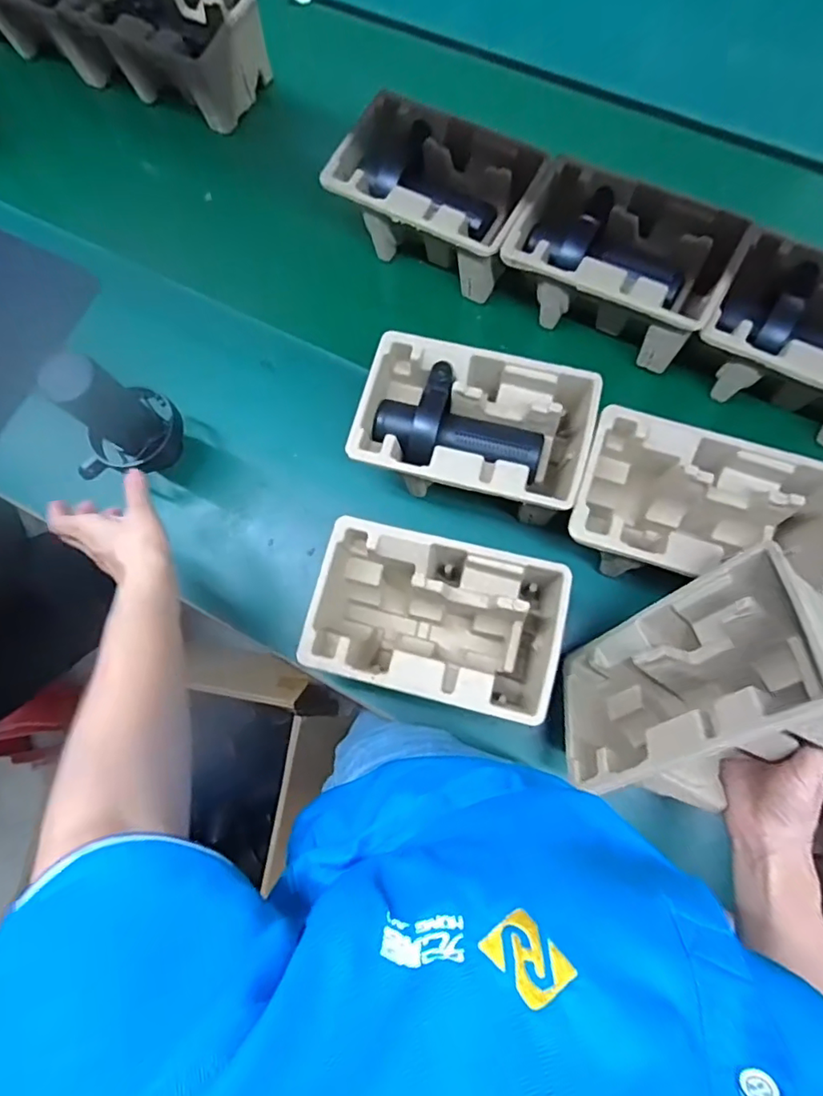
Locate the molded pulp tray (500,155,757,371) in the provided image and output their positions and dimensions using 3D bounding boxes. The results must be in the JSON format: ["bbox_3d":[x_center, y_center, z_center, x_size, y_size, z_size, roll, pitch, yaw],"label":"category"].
[{"bbox_3d":[0.226,-0.314,0.631,0.231,0.101,0.140,27,81,9],"label":"molded pulp tray"}]

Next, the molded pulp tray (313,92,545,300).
[{"bbox_3d":[0.028,-0.410,0.664,0.228,0.103,0.141,27,81,9],"label":"molded pulp tray"}]

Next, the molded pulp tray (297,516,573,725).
[{"bbox_3d":[0.025,0.073,0.560,0.225,0.113,0.144,13,79,7],"label":"molded pulp tray"}]

